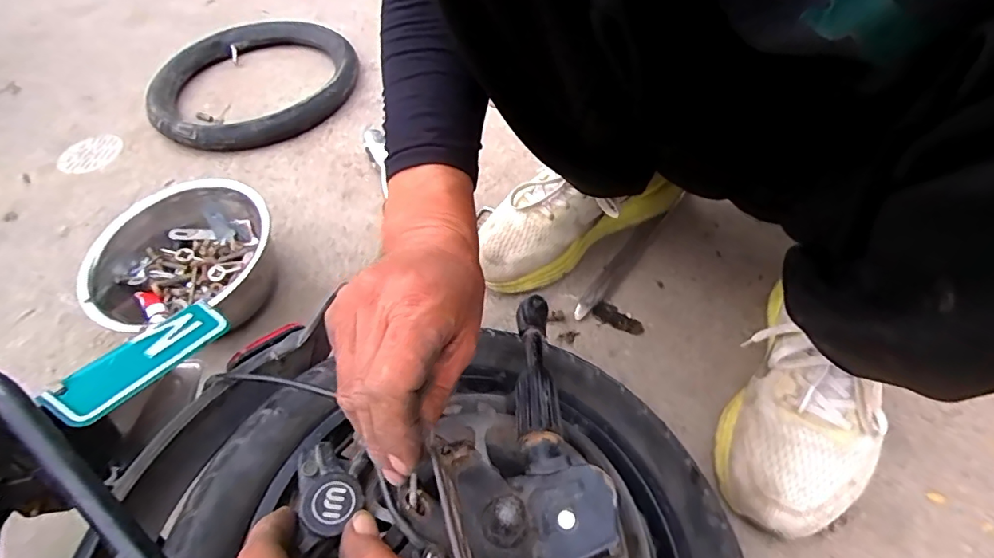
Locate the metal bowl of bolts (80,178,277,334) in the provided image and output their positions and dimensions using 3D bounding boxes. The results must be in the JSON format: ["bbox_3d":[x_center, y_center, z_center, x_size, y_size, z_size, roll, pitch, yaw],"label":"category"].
[{"bbox_3d":[-0.317,-0.008,0.533,0.179,0.090,0.175,-32,58,-19],"label":"metal bowl of bolts"}]

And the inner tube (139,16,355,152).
[{"bbox_3d":[-0.385,-0.325,0.815,0.314,0.041,0.340,-19,57,-11],"label":"inner tube"}]

